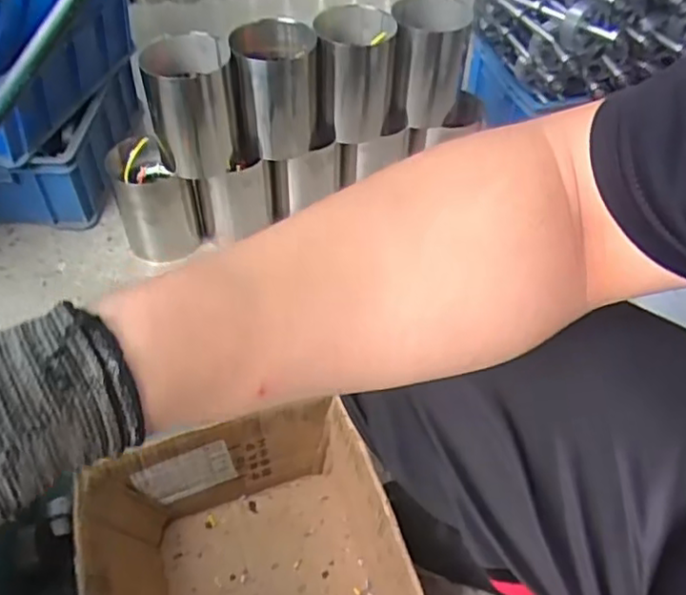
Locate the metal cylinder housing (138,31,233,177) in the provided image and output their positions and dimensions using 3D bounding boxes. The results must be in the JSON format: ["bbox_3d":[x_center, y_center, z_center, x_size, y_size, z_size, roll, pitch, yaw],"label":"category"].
[{"bbox_3d":[-0.207,-0.259,0.914,0.113,0.166,0.110,-11,50,-11],"label":"metal cylinder housing"}]

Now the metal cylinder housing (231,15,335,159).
[{"bbox_3d":[-0.087,-0.305,0.964,0.135,0.182,0.136,-7,50,-7],"label":"metal cylinder housing"}]

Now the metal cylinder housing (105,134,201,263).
[{"bbox_3d":[-0.296,-0.153,1.032,0.113,0.173,0.115,-16,51,-15],"label":"metal cylinder housing"}]

